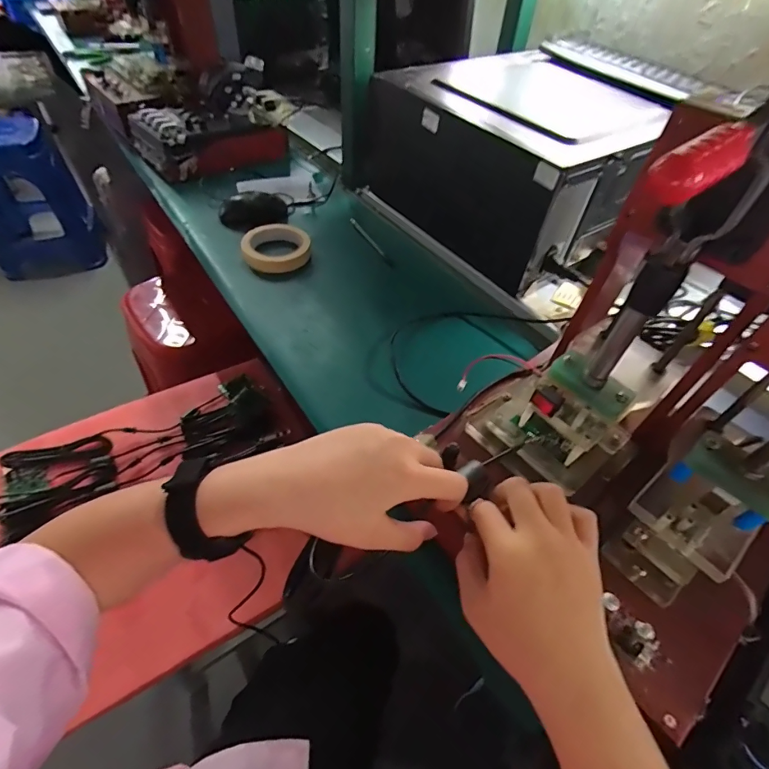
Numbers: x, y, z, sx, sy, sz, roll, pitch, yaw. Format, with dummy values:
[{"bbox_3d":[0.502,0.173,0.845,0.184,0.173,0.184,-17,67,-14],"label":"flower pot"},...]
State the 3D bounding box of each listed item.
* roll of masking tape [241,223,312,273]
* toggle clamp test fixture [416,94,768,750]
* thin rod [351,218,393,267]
[{"bbox_3d":[-0.168,-0.211,0.670,0.100,0.031,0.100,3,49,-3],"label":"roll of masking tape"},{"bbox_3d":[0.177,0.010,0.251,0.196,0.270,0.244,-29,58,-19],"label":"toggle clamp test fixture"},{"bbox_3d":[-0.023,-0.236,0.709,0.010,0.004,0.136,-21,54,-22],"label":"thin rod"}]

